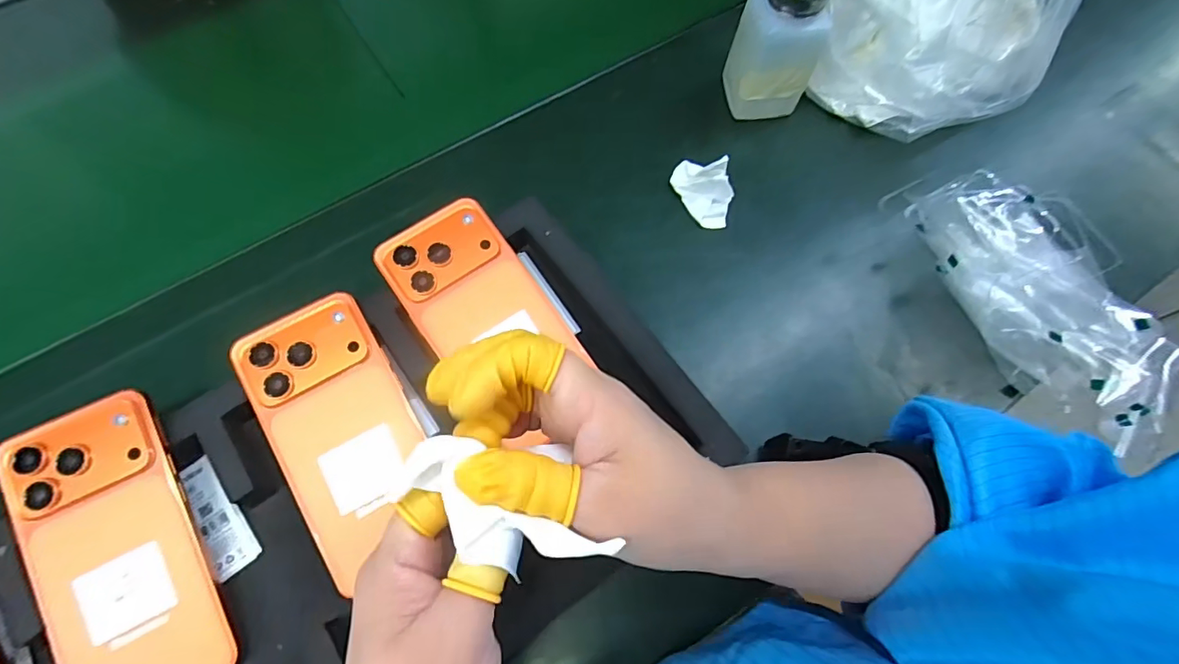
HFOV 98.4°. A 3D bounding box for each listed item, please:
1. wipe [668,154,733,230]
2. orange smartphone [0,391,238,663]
[{"bbox_3d":[0.086,-0.110,0.378,0.031,0.036,0.057,-28,70,-9],"label":"wipe"},{"bbox_3d":[-0.253,0.119,0.271,0.076,0.010,0.162,-25,81,-11],"label":"orange smartphone"}]

